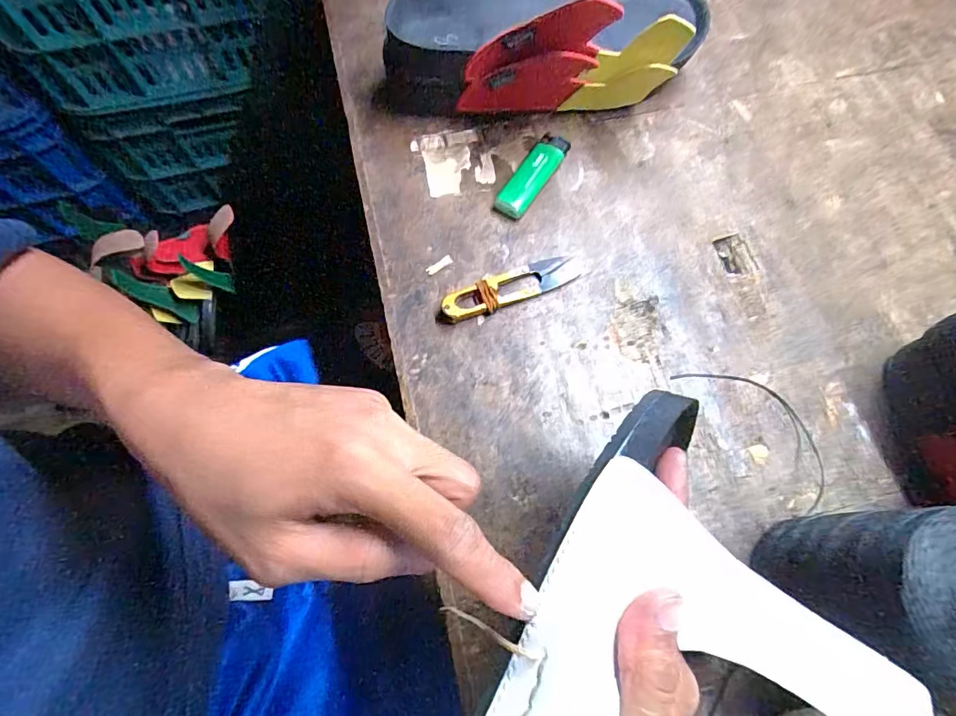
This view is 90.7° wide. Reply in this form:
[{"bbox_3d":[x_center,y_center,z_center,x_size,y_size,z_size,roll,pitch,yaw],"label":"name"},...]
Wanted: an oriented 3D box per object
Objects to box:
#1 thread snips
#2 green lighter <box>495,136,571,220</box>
[{"bbox_3d":[0.023,-0.050,0.327,0.099,0.010,0.024,-22,72,-9],"label":"thread snips"},{"bbox_3d":[0.042,-0.140,0.360,0.024,0.011,0.080,31,72,9],"label":"green lighter"}]

